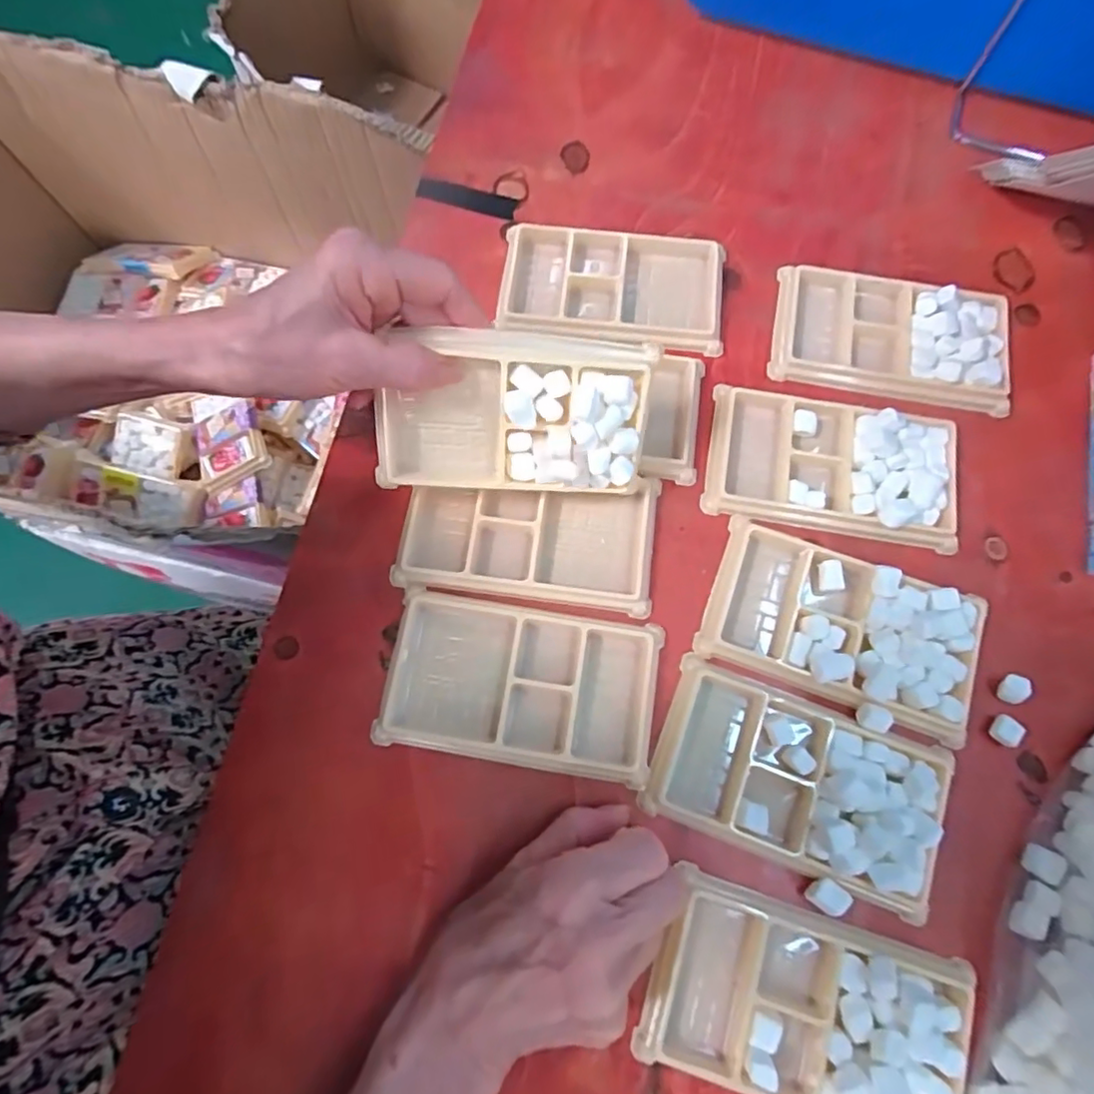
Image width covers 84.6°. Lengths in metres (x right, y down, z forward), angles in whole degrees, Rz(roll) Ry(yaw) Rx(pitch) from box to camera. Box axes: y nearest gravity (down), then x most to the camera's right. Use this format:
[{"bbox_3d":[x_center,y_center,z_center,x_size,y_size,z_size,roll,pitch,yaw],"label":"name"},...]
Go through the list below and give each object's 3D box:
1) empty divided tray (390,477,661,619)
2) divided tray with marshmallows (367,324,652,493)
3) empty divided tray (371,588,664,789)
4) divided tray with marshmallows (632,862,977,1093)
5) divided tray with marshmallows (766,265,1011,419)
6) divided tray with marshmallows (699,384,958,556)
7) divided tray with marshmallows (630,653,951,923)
[{"bbox_3d":[-0.010,-0.004,0.327,0.134,0.013,0.068,5,73,2],"label":"empty divided tray"},{"bbox_3d":[-0.017,-0.064,0.296,0.131,0.079,0.018,6,30,0],"label":"divided tray with marshmallows"},{"bbox_3d":[-0.014,0.070,0.304,0.135,0.013,0.076,9,74,3],"label":"empty divided tray"},{"bbox_3d":[0.114,0.203,0.260,0.132,0.018,0.077,18,74,5],"label":"divided tray with marshmallows"},{"bbox_3d":[0.207,-0.126,0.361,0.132,0.018,0.075,11,74,4],"label":"divided tray with marshmallows"},{"bbox_3d":[0.158,-0.047,0.336,0.134,0.018,0.074,10,74,3],"label":"divided tray with marshmallows"},{"bbox_3d":[0.120,0.111,0.287,0.133,0.020,0.083,19,74,6],"label":"divided tray with marshmallows"}]

